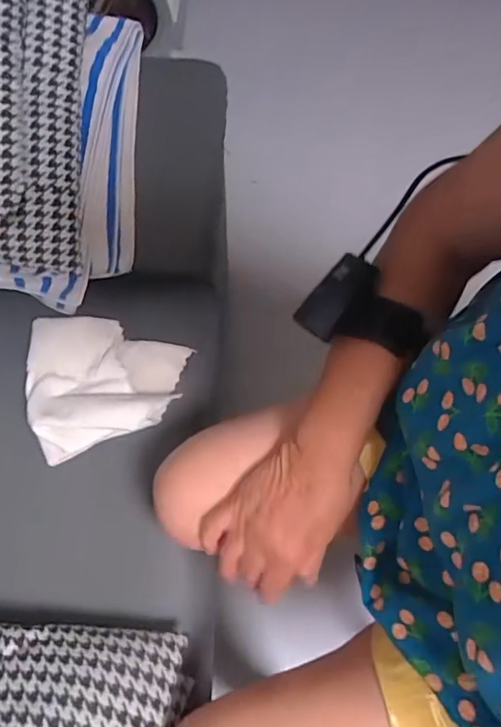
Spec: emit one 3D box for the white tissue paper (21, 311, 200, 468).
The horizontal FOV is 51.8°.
[{"bbox_3d":[-0.161,0.008,0.580,0.182,0.037,0.159,-22,68,-10],"label":"white tissue paper"}]

